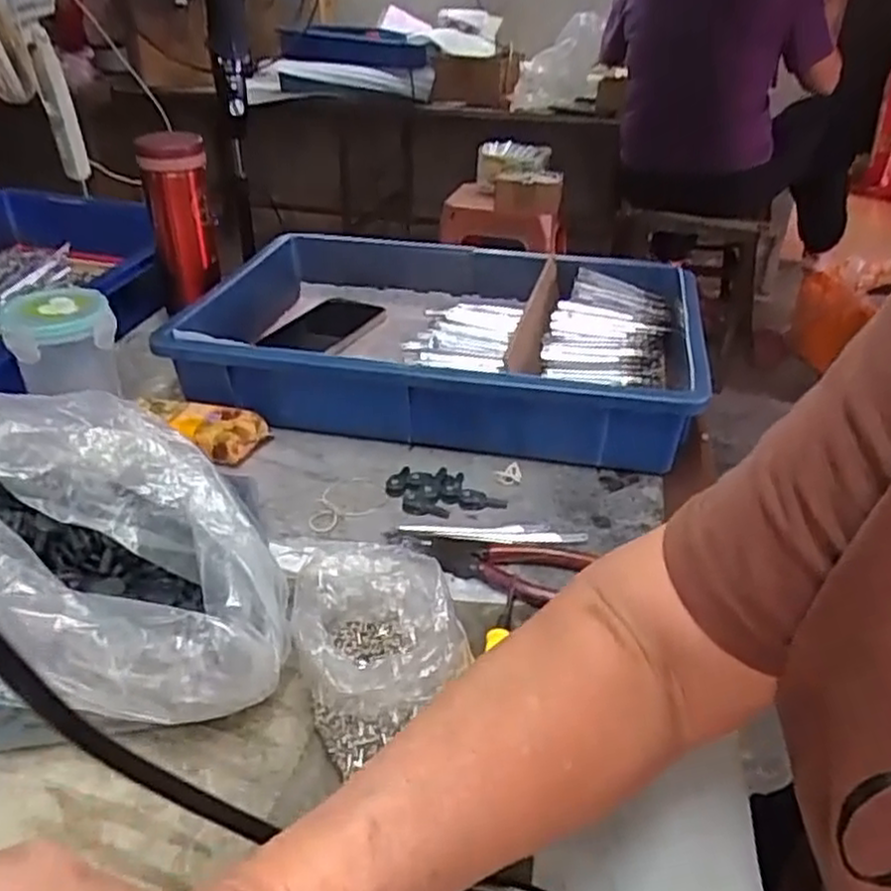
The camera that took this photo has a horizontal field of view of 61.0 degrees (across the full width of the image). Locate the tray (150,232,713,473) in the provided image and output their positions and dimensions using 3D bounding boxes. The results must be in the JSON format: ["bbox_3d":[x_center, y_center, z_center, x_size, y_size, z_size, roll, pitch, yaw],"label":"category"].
[{"bbox_3d":[-0.015,-0.096,0.700,0.466,0.096,0.278,8,33,10],"label":"tray"}]

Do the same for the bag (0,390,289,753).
[{"bbox_3d":[-0.194,0.064,0.399,0.206,0.122,0.149,-4,33,-8],"label":"bag"}]

